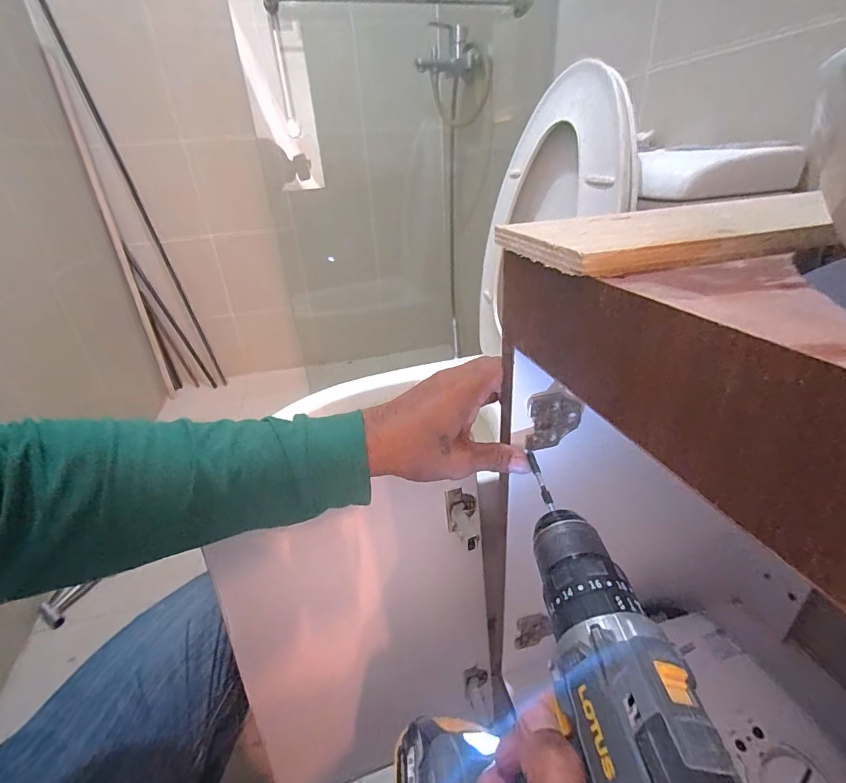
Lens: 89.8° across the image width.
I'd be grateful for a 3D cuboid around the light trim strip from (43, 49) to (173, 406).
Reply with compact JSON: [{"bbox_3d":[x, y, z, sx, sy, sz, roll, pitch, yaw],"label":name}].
[{"bbox_3d":[-1.029,-0.455,1.454,0.027,1.094,0.053,-18,37,-26],"label":"light trim strip"}]

